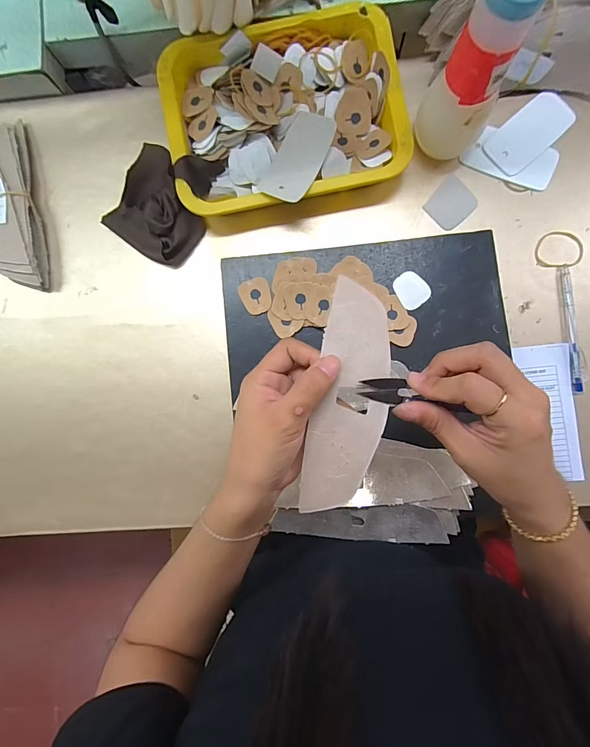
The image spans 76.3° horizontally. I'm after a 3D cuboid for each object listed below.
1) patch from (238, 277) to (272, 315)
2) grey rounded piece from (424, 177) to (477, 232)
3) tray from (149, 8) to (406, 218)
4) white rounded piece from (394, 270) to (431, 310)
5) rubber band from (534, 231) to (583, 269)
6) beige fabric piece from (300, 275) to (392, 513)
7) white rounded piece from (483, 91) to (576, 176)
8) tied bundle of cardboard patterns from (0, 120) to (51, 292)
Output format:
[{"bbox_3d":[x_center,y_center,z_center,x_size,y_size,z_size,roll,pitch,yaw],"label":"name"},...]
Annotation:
[{"bbox_3d":[-0.043,-0.086,0.418,0.032,0.005,0.040,-16,90,3],"label":"patch"},{"bbox_3d":[0.181,-0.196,0.435,0.046,0.005,0.054,45,91,4],"label":"grey rounded piece"},{"bbox_3d":[-0.013,-0.283,0.412,0.249,0.037,0.193,-11,91,3],"label":"tray"},{"bbox_3d":[0.128,-0.092,0.409,0.033,0.004,0.039,-36,86,2],"label":"white rounded piece"},{"bbox_3d":[0.300,-0.141,0.428,0.052,0.004,0.043,-3,86,6],"label":"rubber band"},{"bbox_3d":[0.039,0.018,0.269,0.049,0.021,0.166,9,89,2],"label":"beige fabric piece"},{"bbox_3d":[0.267,-0.274,0.427,0.101,0.004,0.052,-43,86,1],"label":"white rounded piece"},{"bbox_3d":[-0.339,-0.193,0.438,0.066,0.027,0.194,-11,91,3],"label":"tied bundle of cardboard patterns"}]

